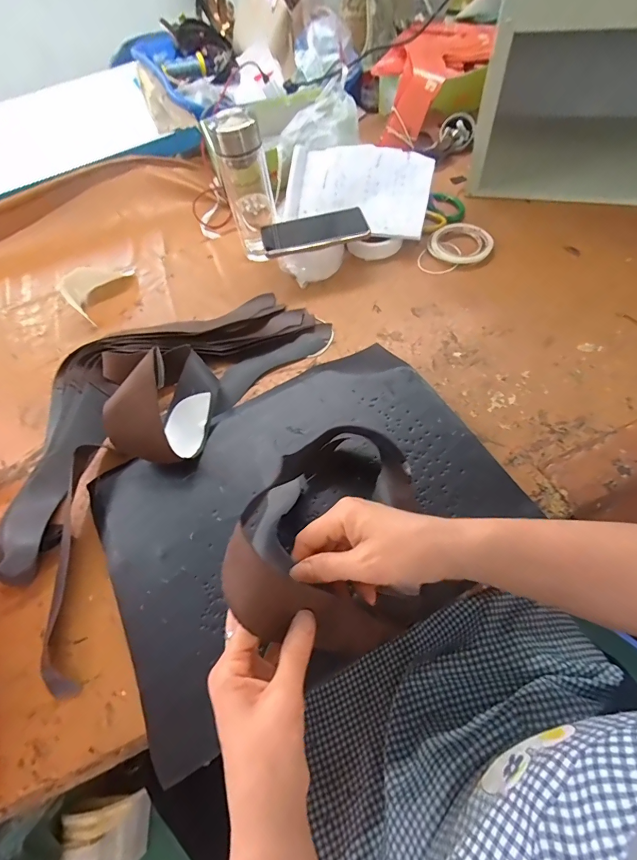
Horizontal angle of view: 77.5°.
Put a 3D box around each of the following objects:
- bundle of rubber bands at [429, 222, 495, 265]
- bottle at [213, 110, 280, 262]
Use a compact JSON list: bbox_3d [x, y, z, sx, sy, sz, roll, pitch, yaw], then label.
[{"bbox_3d":[0.230,-0.301,0.637,0.093,0.011,0.092,-41,67,-17],"label":"bundle of rubber bands"},{"bbox_3d":[-0.109,-0.373,0.619,0.072,0.195,0.068,-14,57,0],"label":"bottle"}]

